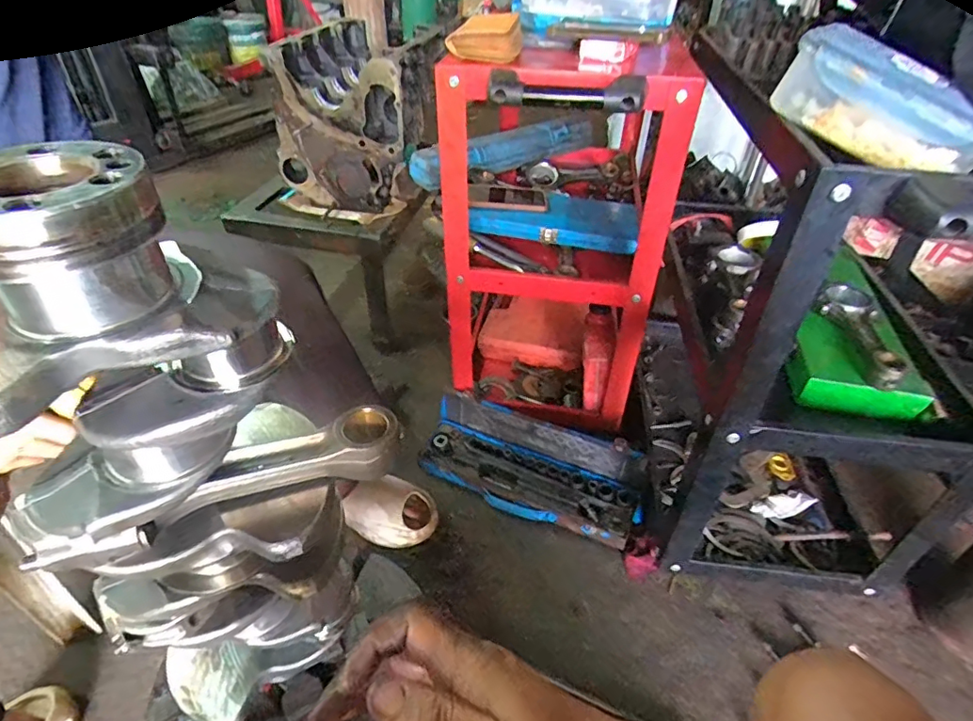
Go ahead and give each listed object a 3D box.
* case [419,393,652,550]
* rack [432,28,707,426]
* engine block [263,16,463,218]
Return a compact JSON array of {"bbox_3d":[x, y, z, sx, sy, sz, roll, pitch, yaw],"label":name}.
[{"bbox_3d":[0.078,0.191,0.994,0.431,0.125,0.150,19,43,20],"label":"case"},{"bbox_3d":[0.114,-0.196,0.973,0.382,0.650,0.333,13,42,13],"label":"rack"},{"bbox_3d":[-0.282,-0.594,1.306,0.289,0.331,0.435,9,41,8],"label":"engine block"}]

